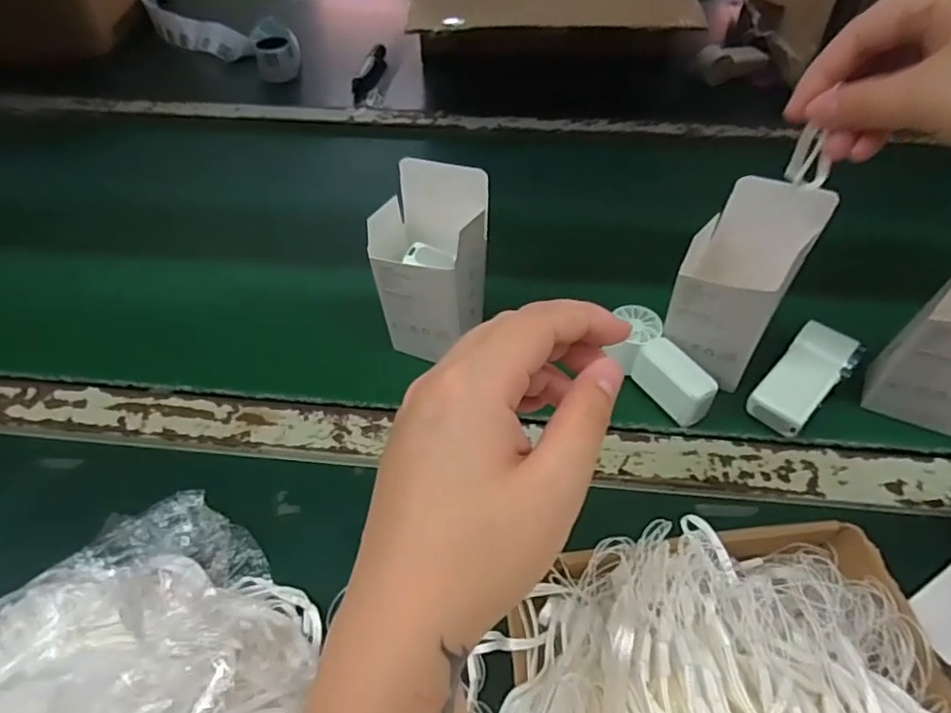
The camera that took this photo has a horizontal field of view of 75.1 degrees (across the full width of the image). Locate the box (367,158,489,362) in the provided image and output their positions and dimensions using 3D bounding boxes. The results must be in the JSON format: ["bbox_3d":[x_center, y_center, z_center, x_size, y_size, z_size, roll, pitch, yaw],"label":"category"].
[{"bbox_3d":[-0.033,-0.063,0.435,0.073,0.130,0.052,12,50,11],"label":"box"}]

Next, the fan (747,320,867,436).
[{"bbox_3d":[0.238,0.015,0.447,0.087,0.019,0.041,-44,60,-14],"label":"fan"}]

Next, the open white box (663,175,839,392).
[{"bbox_3d":[0.175,-0.044,0.423,0.065,0.150,0.051,27,55,22],"label":"open white box"}]

